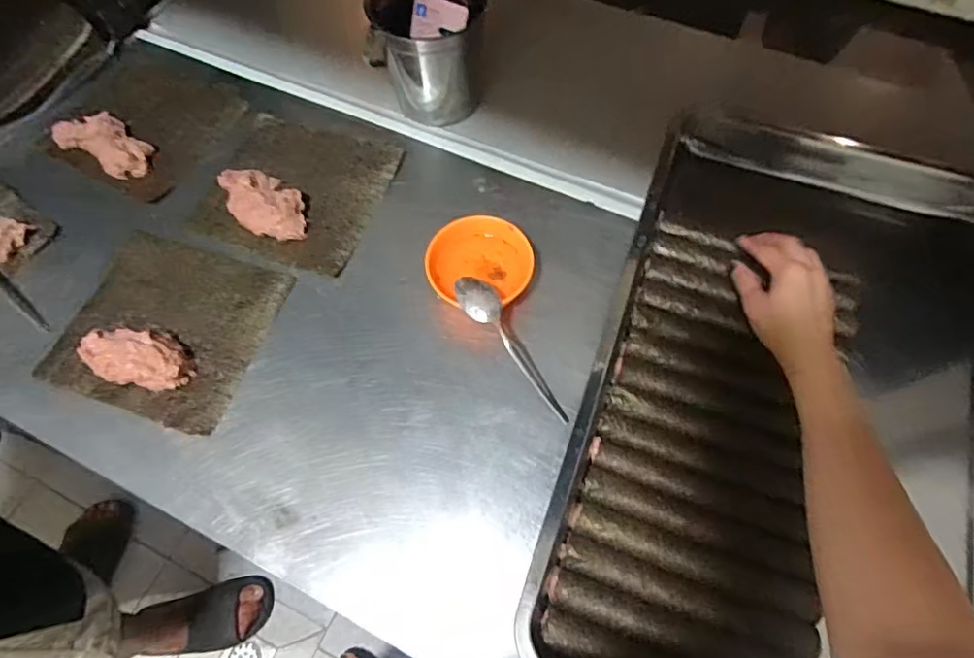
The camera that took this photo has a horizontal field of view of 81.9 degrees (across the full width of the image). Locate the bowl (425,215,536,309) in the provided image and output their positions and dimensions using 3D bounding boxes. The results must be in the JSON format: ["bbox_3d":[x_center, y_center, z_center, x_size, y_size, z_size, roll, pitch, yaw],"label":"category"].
[{"bbox_3d":[-0.007,-0.062,0.584,0.109,0.049,0.097,1,66,1],"label":"bowl"}]

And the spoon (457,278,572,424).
[{"bbox_3d":[0.024,0.020,0.546,0.033,0.016,0.168,-34,90,-14],"label":"spoon"}]

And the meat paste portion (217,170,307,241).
[{"bbox_3d":[-0.254,-0.144,0.640,0.118,0.027,0.066,39,72,16],"label":"meat paste portion"}]

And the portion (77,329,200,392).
[{"bbox_3d":[-0.349,0.029,0.558,0.109,0.031,0.051,9,66,4],"label":"portion"}]

